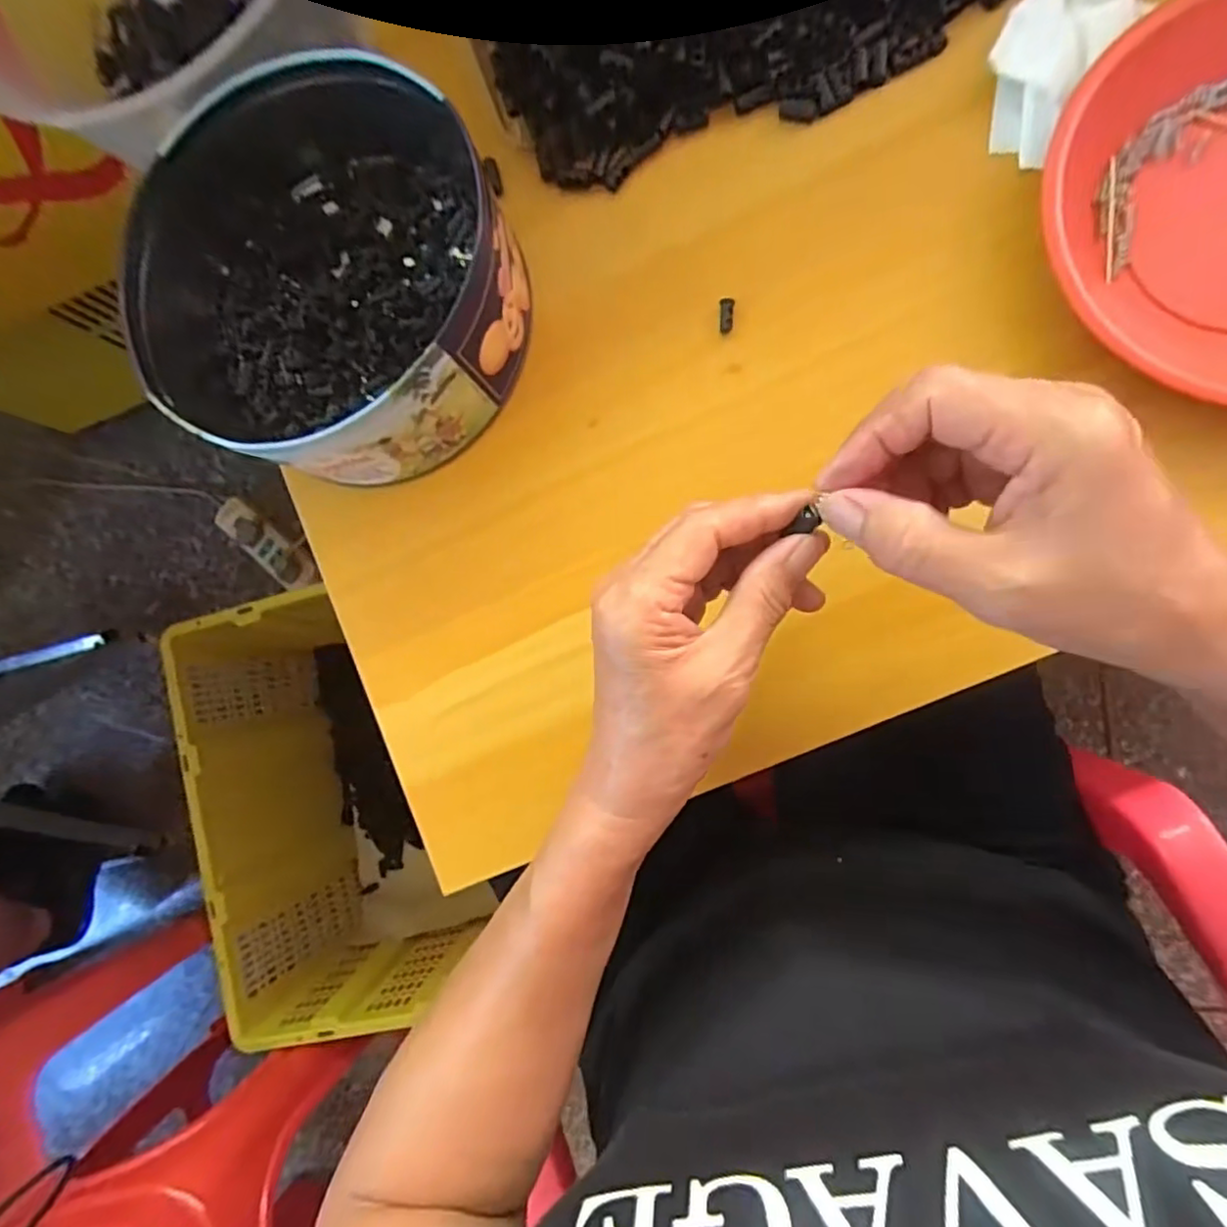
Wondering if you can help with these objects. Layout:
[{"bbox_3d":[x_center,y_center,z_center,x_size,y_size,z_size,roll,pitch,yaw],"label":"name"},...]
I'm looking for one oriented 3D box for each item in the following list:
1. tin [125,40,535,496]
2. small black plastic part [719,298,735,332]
[{"bbox_3d":[-0.146,-0.179,0.332,0.189,0.072,0.206,0,88,9],"label":"tin"},{"bbox_3d":[0.060,-0.159,0.331,0.008,0.004,0.018,-2,88,9],"label":"small black plastic part"}]

